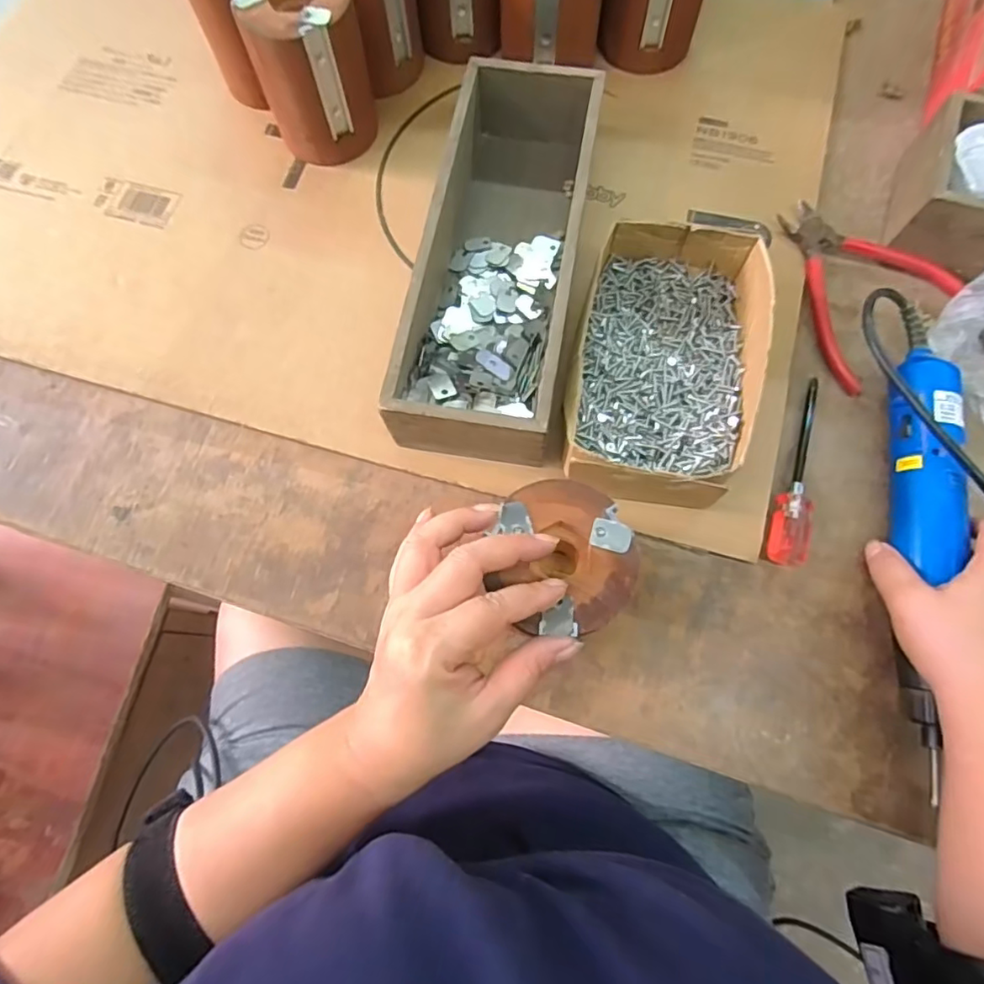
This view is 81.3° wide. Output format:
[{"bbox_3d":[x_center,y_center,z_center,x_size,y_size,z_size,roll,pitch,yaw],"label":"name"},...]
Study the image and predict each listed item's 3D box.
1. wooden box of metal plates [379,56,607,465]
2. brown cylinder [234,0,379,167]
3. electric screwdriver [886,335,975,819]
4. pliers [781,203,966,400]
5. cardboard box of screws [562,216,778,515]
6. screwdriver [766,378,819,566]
[{"bbox_3d":[0.009,-0.164,0.401,0.100,0.069,0.290,10,75,4],"label":"wooden box of metal plates"},{"bbox_3d":[-0.132,-0.317,0.428,0.075,0.102,0.077,0,75,2],"label":"brown cylinder"},{"bbox_3d":[0.266,0.029,0.355,0.042,0.033,0.262,10,77,4],"label":"electric screwdriver"},{"bbox_3d":[0.260,-0.157,0.422,0.126,0.013,0.126,-41,77,-9],"label":"pliers"},{"bbox_3d":[0.113,-0.082,0.381,0.112,0.061,0.189,12,75,5],"label":"cardboard box of screws"},{"bbox_3d":[0.206,-0.018,0.384,0.022,0.020,0.139,16,76,6],"label":"screwdriver"}]

